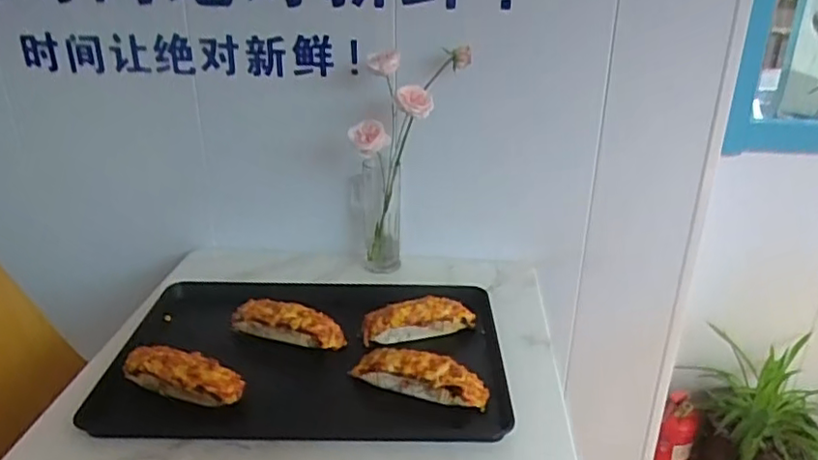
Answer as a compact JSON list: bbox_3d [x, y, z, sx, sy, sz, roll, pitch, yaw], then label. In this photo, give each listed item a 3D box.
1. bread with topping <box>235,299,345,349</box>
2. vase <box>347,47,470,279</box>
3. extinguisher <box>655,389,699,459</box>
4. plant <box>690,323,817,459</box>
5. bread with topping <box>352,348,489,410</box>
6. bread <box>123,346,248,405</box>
[{"bbox_3d":[-0.209,0.164,1.088,0.206,0.068,0.050,9,25,18],"label":"bread with topping"},{"bbox_3d":[-0.003,-0.123,1.275,0.224,0.454,0.120,4,24,6],"label":"vase"},{"bbox_3d":[0.673,0.570,1.605,0.072,0.332,0.088,18,29,34],"label":"extinguisher"},{"bbox_3d":[0.851,0.516,1.528,0.301,0.438,0.260,13,27,26],"label":"plant"},{"bbox_3d":[0.015,0.219,0.955,0.216,0.064,0.046,10,26,20],"label":"bread with topping"},{"bbox_3d":[-0.340,0.216,0.948,0.196,0.055,0.059,7,25,13],"label":"bread"}]

